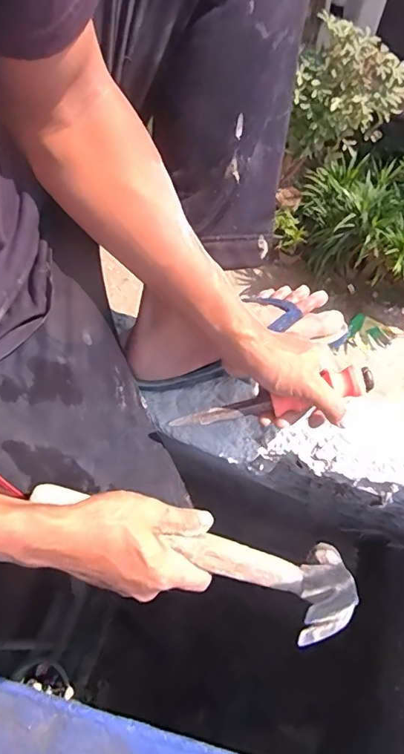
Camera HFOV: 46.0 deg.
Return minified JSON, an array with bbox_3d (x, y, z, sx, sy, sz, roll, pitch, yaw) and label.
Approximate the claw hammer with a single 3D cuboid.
[{"bbox_3d":[-0.007,0.153,0.401,0.288,0.118,0.023,15,103,-7],"label":"claw hammer"}]

